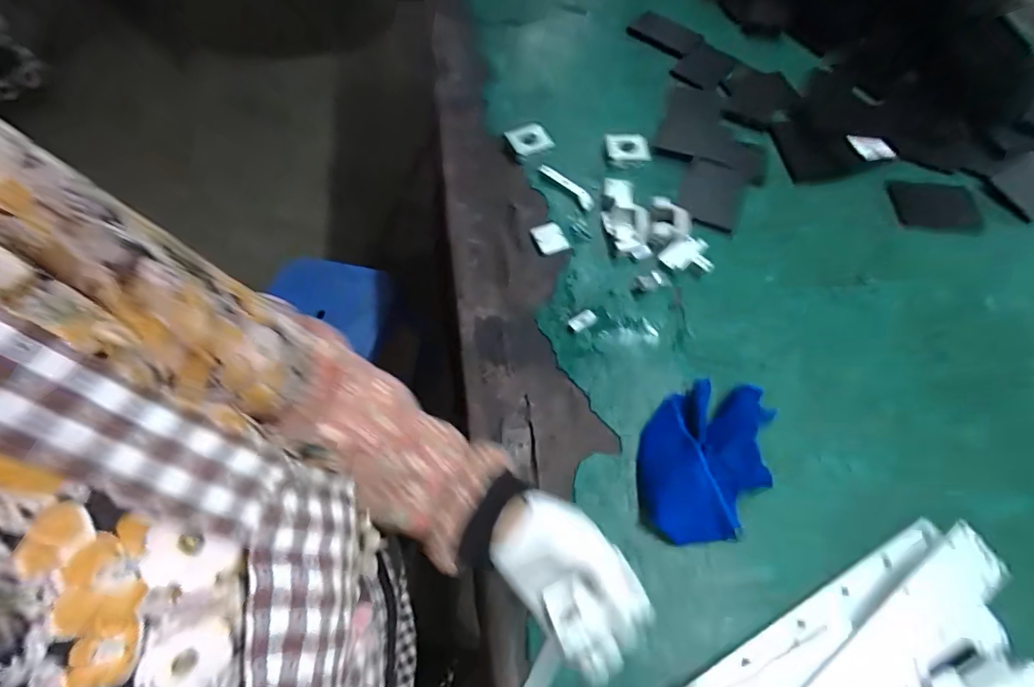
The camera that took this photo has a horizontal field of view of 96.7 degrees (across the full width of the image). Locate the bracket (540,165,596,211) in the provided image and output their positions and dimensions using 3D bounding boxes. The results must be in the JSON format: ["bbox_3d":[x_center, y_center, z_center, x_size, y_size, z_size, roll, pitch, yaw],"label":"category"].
[{"bbox_3d":[0.082,-0.249,0.727,0.025,0.014,0.109,-38,69,-23],"label":"bracket"}]

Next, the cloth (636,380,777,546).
[{"bbox_3d":[0.212,0.129,0.518,0.137,0.028,0.181,13,59,3],"label":"cloth"}]

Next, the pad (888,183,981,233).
[{"bbox_3d":[0.631,-0.205,0.693,0.113,0.007,0.094,6,59,-1],"label":"pad"}]

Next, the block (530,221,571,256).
[{"bbox_3d":[0.047,-0.156,0.681,0.046,0.013,0.051,-22,63,-16],"label":"block"}]

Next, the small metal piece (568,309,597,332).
[{"bbox_3d":[0.088,-0.030,0.615,0.036,0.012,0.019,-27,65,-19],"label":"small metal piece"}]

